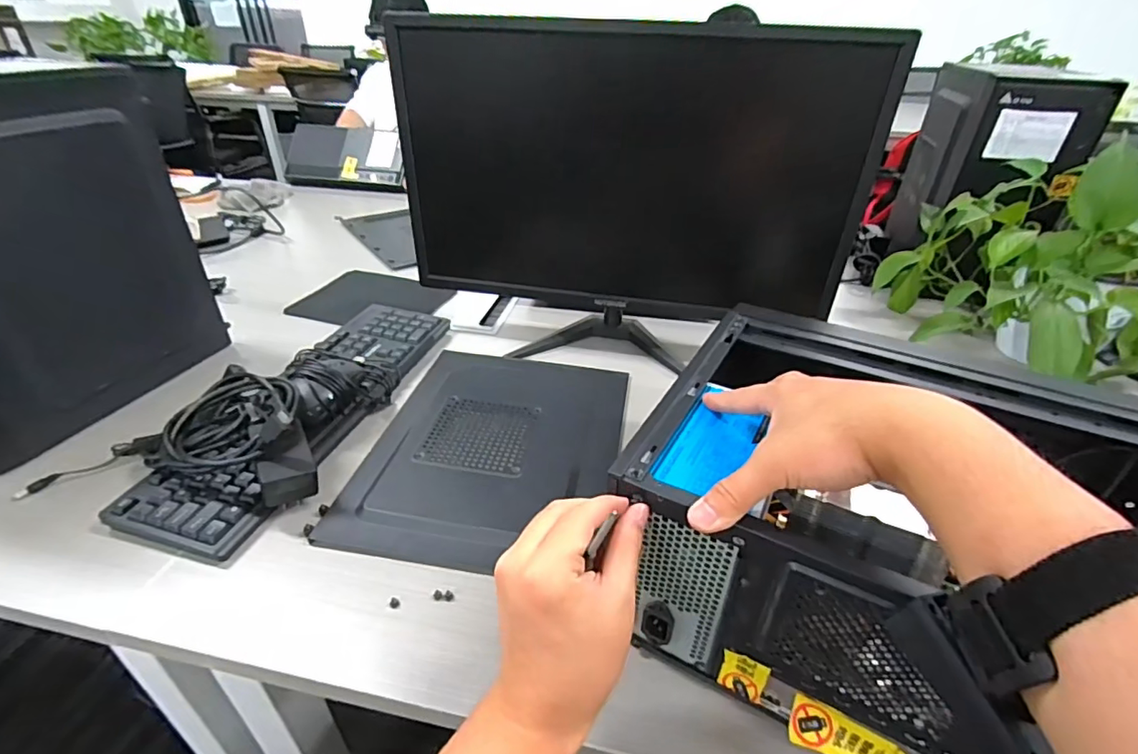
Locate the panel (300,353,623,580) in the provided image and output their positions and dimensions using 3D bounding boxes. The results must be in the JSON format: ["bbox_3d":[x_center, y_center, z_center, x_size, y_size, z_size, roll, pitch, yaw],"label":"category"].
[{"bbox_3d":[-0.078,0.070,0.607,0.258,0.019,0.331,8,34,9],"label":"panel"}]

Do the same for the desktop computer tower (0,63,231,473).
[{"bbox_3d":[-0.590,-0.127,0.580,0.148,0.349,0.301,13,35,16],"label":"desktop computer tower"}]

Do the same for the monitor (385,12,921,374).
[{"bbox_3d":[0.067,-0.233,0.721,0.548,0.395,0.156,5,34,5],"label":"monitor"}]

